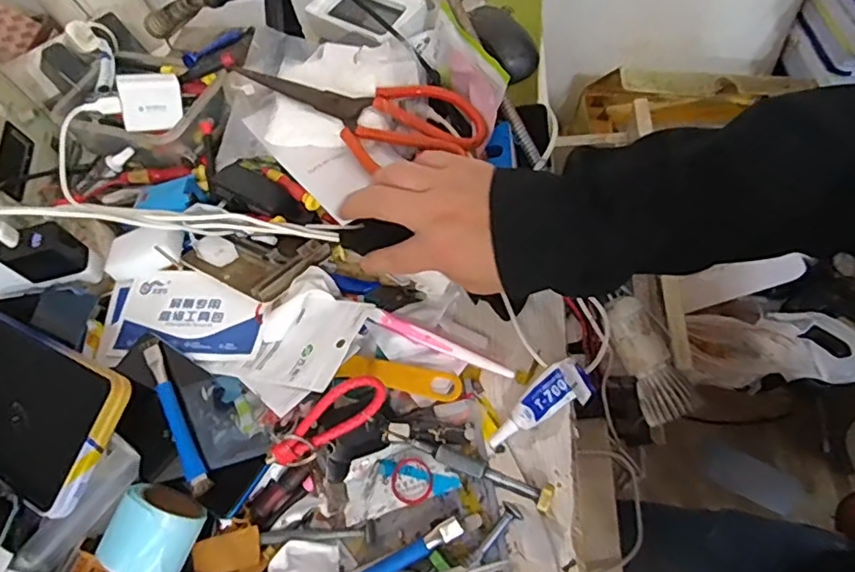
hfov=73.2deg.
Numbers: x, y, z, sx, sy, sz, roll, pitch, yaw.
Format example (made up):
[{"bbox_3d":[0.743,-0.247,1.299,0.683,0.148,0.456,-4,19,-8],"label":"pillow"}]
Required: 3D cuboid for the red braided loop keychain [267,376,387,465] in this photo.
[{"bbox_3d":[-0.068,0.092,0.389,0.091,0.027,0.023,-36,64,-2],"label":"red braided loop keychain"}]

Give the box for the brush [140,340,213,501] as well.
[{"bbox_3d":[-0.187,0.089,0.419,0.014,0.011,0.139,-29,63,-13],"label":"brush"}]

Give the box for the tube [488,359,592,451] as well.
[{"bbox_3d":[0.079,0.087,0.410,0.081,0.023,0.031,-41,64,7],"label":"tube"}]

